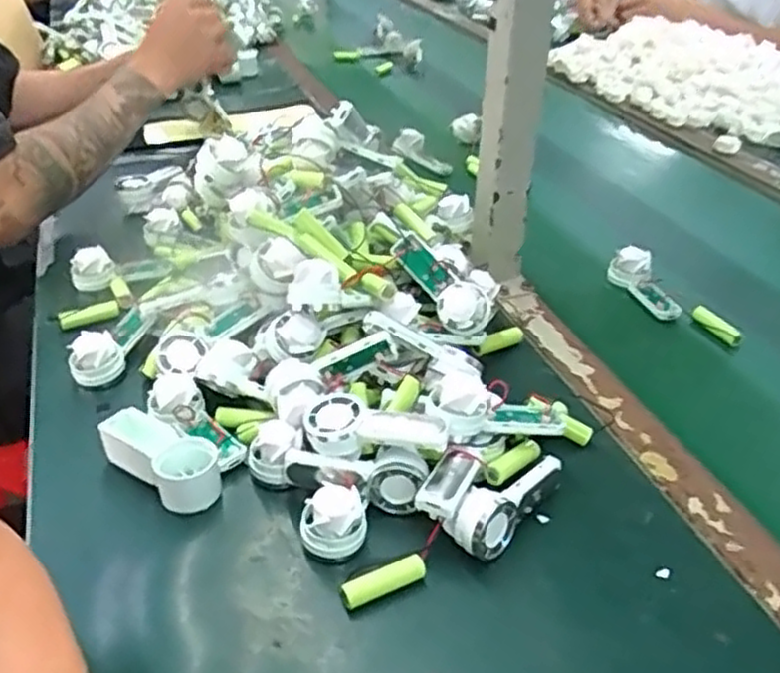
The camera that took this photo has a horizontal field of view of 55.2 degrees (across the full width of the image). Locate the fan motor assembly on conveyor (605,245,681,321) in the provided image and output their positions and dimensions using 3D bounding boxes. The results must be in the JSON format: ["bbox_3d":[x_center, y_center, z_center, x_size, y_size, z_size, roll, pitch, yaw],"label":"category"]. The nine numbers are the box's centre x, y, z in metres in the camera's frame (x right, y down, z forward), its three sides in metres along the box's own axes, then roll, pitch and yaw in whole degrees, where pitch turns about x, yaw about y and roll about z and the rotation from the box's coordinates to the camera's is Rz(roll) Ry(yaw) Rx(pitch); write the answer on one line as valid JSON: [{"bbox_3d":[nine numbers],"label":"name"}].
[{"bbox_3d":[0.249,-0.049,0.729,0.023,0.038,0.093,-15,53,-20],"label":"fan motor assembly on conveyor"}]

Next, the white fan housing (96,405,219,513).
[{"bbox_3d":[-0.153,0.083,0.510,0.098,0.030,0.042,26,43,31],"label":"white fan housing"}]

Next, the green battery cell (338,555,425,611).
[{"bbox_3d":[-0.004,0.144,0.441,0.051,0.014,0.013,-15,39,-21],"label":"green battery cell"}]

